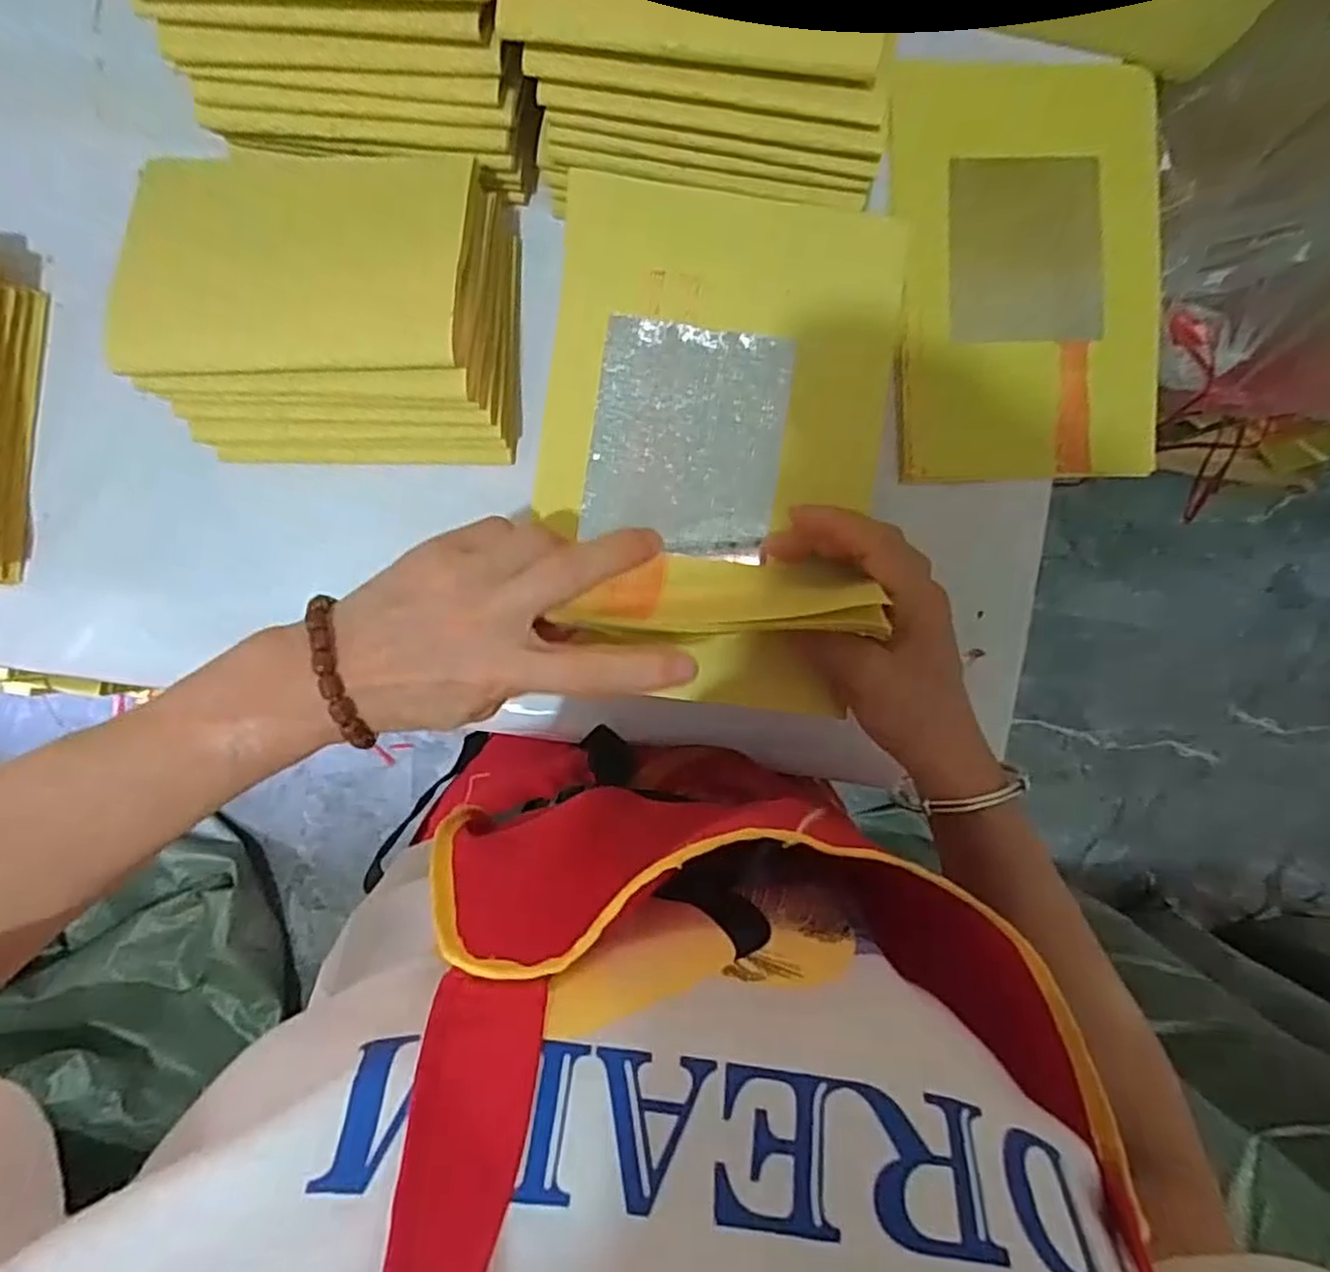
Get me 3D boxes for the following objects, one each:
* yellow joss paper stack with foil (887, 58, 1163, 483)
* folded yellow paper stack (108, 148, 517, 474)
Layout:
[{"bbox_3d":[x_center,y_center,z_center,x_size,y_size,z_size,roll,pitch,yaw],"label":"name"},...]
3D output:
[{"bbox_3d":[0.205,-0.204,0.414,0.151,0.016,0.223,-4,93,-2],"label":"yellow joss paper stack with foil"},{"bbox_3d":[-0.162,-0.162,0.369,0.167,0.070,0.133,0,93,-2],"label":"folded yellow paper stack"}]

